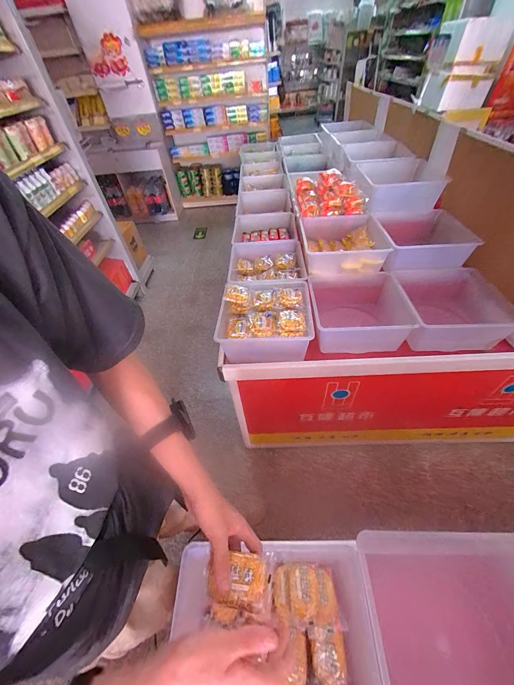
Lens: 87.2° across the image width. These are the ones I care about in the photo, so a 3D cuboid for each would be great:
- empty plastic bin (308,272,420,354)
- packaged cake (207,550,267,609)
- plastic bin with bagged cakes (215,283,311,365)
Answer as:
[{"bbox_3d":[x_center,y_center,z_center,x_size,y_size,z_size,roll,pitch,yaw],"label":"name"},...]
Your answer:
[{"bbox_3d":[0.343,-0.090,0.952,0.290,0.181,0.311,-2,47,4],"label":"empty plastic bin"},{"bbox_3d":[-0.026,0.320,0.365,0.075,0.030,0.056,6,48,11],"label":"packaged cake"},{"bbox_3d":[0.031,-0.077,0.912,0.289,0.125,0.287,3,47,8],"label":"plastic bin with bagged cakes"}]

